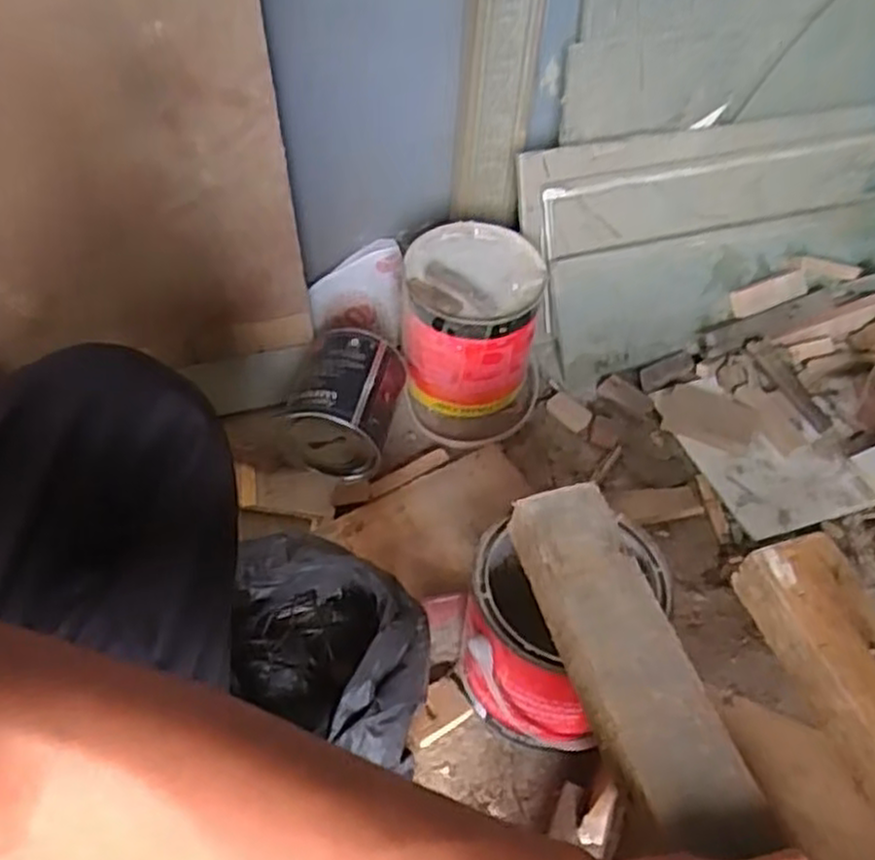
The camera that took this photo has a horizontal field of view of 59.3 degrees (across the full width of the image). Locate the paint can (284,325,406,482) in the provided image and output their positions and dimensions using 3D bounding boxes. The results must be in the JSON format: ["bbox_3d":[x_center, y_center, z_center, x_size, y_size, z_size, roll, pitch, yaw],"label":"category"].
[{"bbox_3d":[-0.097,-0.027,0.810,0.104,0.107,0.120,10,50,5],"label":"paint can"}]

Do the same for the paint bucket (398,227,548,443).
[{"bbox_3d":[0.039,-0.106,0.855,0.156,0.153,0.184,6,50,2],"label":"paint bucket"}]

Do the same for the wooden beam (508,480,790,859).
[{"bbox_3d":[0.134,0.198,0.394,0.064,0.032,0.399,-11,51,-12],"label":"wooden beam"}]

